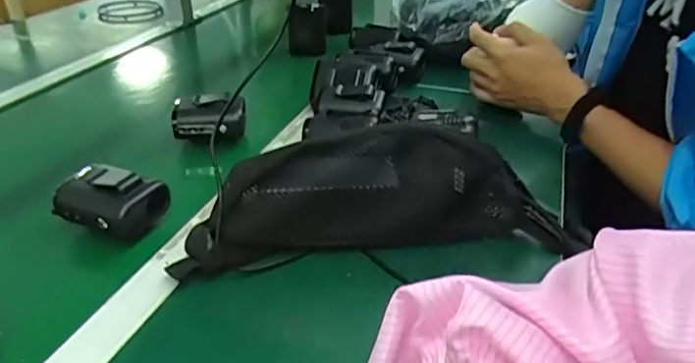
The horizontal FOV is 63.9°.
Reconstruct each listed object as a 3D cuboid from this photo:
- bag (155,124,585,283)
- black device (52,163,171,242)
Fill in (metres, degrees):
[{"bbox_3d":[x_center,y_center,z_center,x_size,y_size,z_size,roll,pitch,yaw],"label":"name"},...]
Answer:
[{"bbox_3d":[0.028,0.012,0.474,0.323,0.101,0.074,-1,32,-3],"label":"bag"},{"bbox_3d":[-0.217,0.021,0.516,0.093,0.057,0.058,8,33,11],"label":"black device"}]

